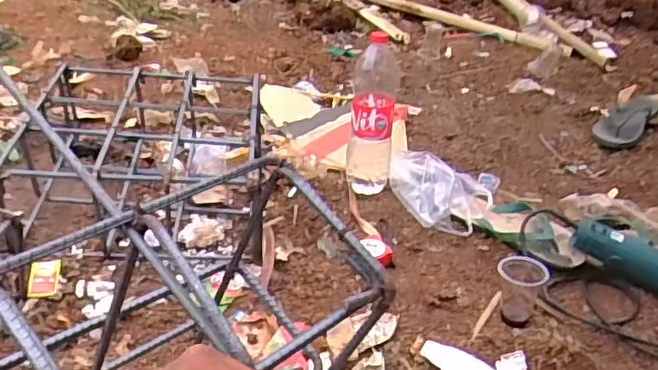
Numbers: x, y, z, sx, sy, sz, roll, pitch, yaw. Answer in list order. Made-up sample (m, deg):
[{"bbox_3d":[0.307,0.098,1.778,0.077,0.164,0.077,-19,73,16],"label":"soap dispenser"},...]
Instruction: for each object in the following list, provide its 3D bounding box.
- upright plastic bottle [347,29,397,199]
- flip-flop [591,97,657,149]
[{"bbox_3d":[0.083,-0.126,1.160,0.091,0.298,0.082,10,35,5],"label":"upright plastic bottle"},{"bbox_3d":[0.756,-0.168,1.548,0.110,0.044,0.285,27,40,27],"label":"flip-flop"}]

